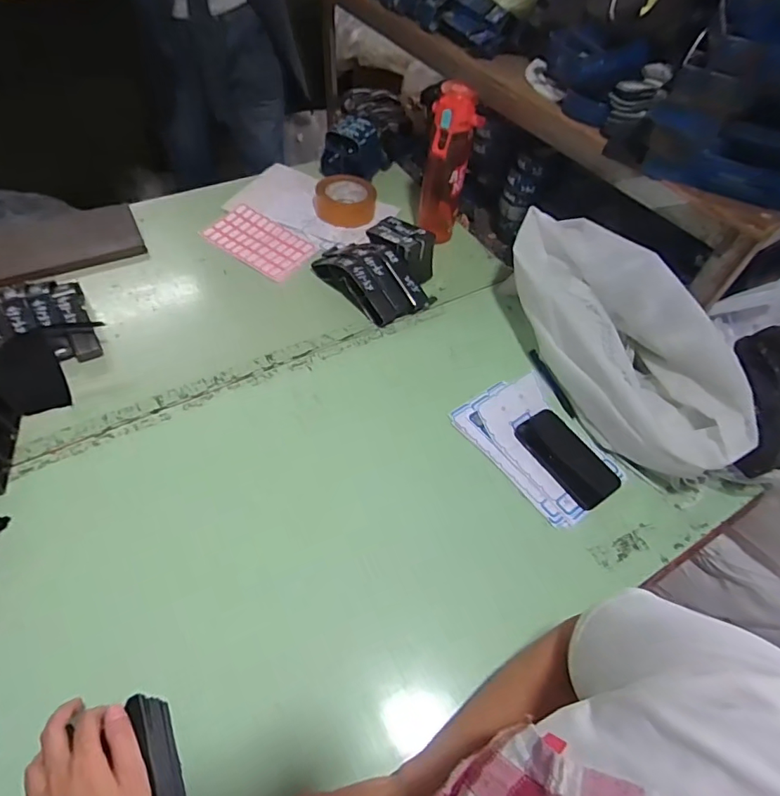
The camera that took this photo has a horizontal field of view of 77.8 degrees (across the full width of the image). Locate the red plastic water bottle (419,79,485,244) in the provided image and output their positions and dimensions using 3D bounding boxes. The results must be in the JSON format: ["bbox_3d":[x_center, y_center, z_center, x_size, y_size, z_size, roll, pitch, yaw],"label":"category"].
[{"bbox_3d":[0.107,-0.414,0.887,0.082,0.271,0.064,-20,59,-16],"label":"red plastic water bottle"}]

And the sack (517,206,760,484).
[{"bbox_3d":[0.330,-0.083,0.720,0.147,0.177,0.427,-19,57,-18],"label":"sack"}]

